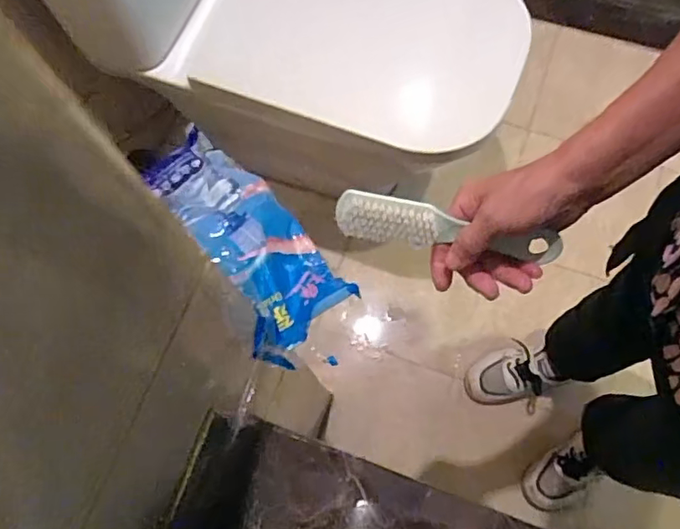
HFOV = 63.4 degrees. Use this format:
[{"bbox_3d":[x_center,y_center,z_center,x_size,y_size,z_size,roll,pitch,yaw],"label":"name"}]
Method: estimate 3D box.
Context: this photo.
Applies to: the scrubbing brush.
[{"bbox_3d":[0.082,-0.026,0.415,0.168,0.023,0.031,10,71,-2],"label":"scrubbing brush"}]

